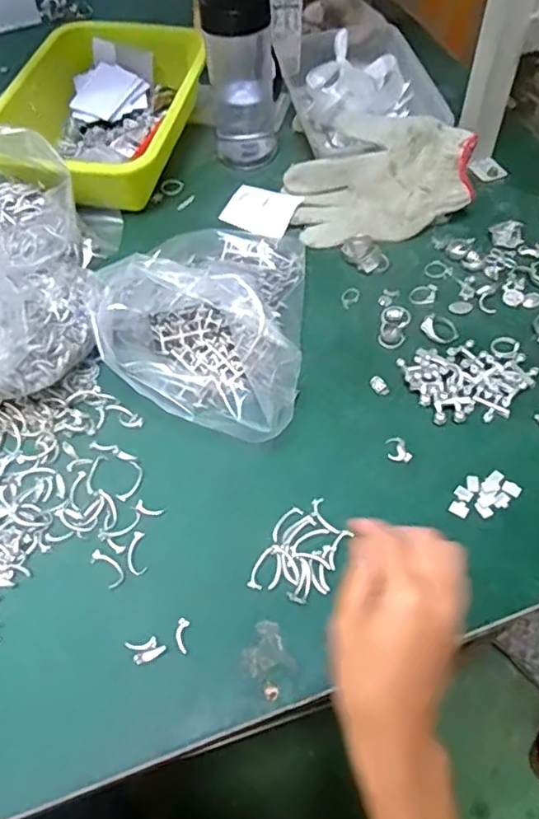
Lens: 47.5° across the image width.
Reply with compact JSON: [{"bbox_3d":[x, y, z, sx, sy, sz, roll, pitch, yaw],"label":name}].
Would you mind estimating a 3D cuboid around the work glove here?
[{"bbox_3d":[0.104,-0.234,0.605,0.174,0.062,0.129,-6,56,-1],"label":"work glove"}]

